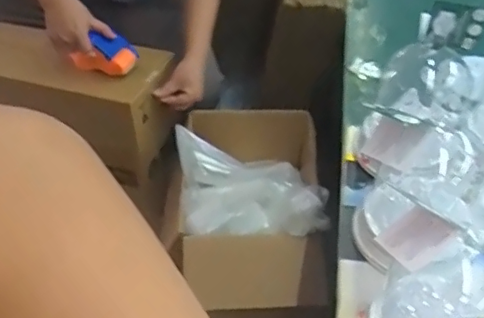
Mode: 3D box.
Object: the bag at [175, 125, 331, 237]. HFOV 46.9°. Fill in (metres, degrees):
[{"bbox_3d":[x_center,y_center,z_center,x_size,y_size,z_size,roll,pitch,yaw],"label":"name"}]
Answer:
[{"bbox_3d":[0.014,0.062,1.135,0.266,0.163,0.258,-5,46,-6],"label":"bag"}]

